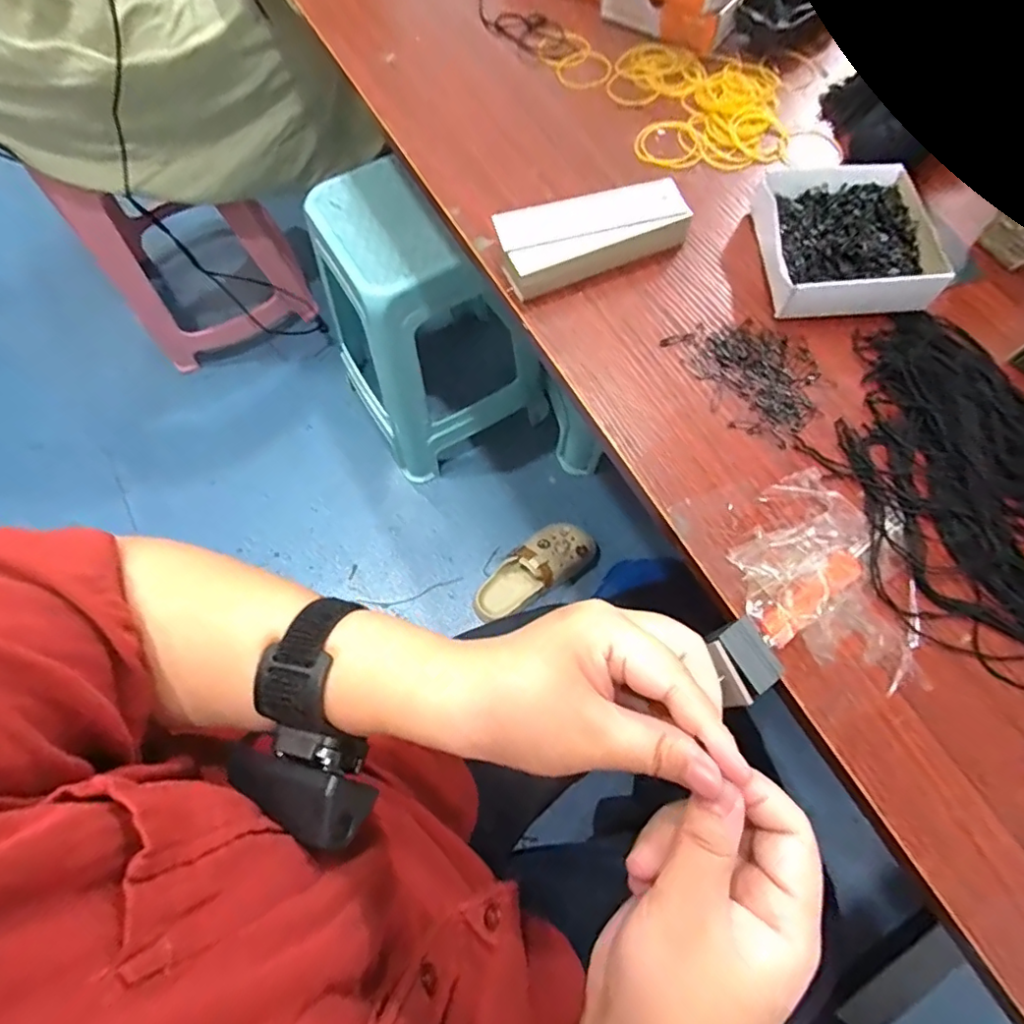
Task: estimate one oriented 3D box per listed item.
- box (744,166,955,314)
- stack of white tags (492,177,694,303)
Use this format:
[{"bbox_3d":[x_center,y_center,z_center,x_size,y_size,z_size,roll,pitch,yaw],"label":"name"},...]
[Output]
[{"bbox_3d":[0.219,-0.180,0.365,0.109,0.030,0.109,-1,67,0],"label":"box"},{"bbox_3d":[0.052,-0.186,0.370,0.123,0.028,0.048,-22,69,-9],"label":"stack of white tags"}]

